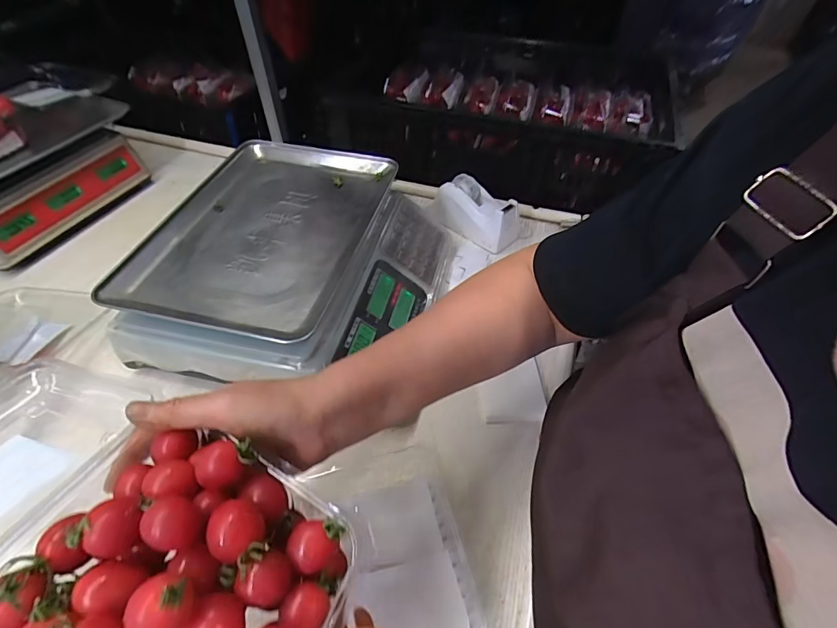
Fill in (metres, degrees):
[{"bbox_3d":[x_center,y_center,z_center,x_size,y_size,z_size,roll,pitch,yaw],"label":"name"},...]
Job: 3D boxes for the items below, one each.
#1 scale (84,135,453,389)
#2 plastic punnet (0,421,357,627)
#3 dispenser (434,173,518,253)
[{"bbox_3d":[-0.142,-0.072,0.541,0.307,0.106,0.328,10,50,8],"label":"scale"},{"bbox_3d":[-0.134,0.149,0.223,0.166,0.048,0.166,21,52,16],"label":"plastic punnet"},{"bbox_3d":[0.092,-0.173,0.705,0.150,0.077,0.072,33,56,24],"label":"dispenser"}]

